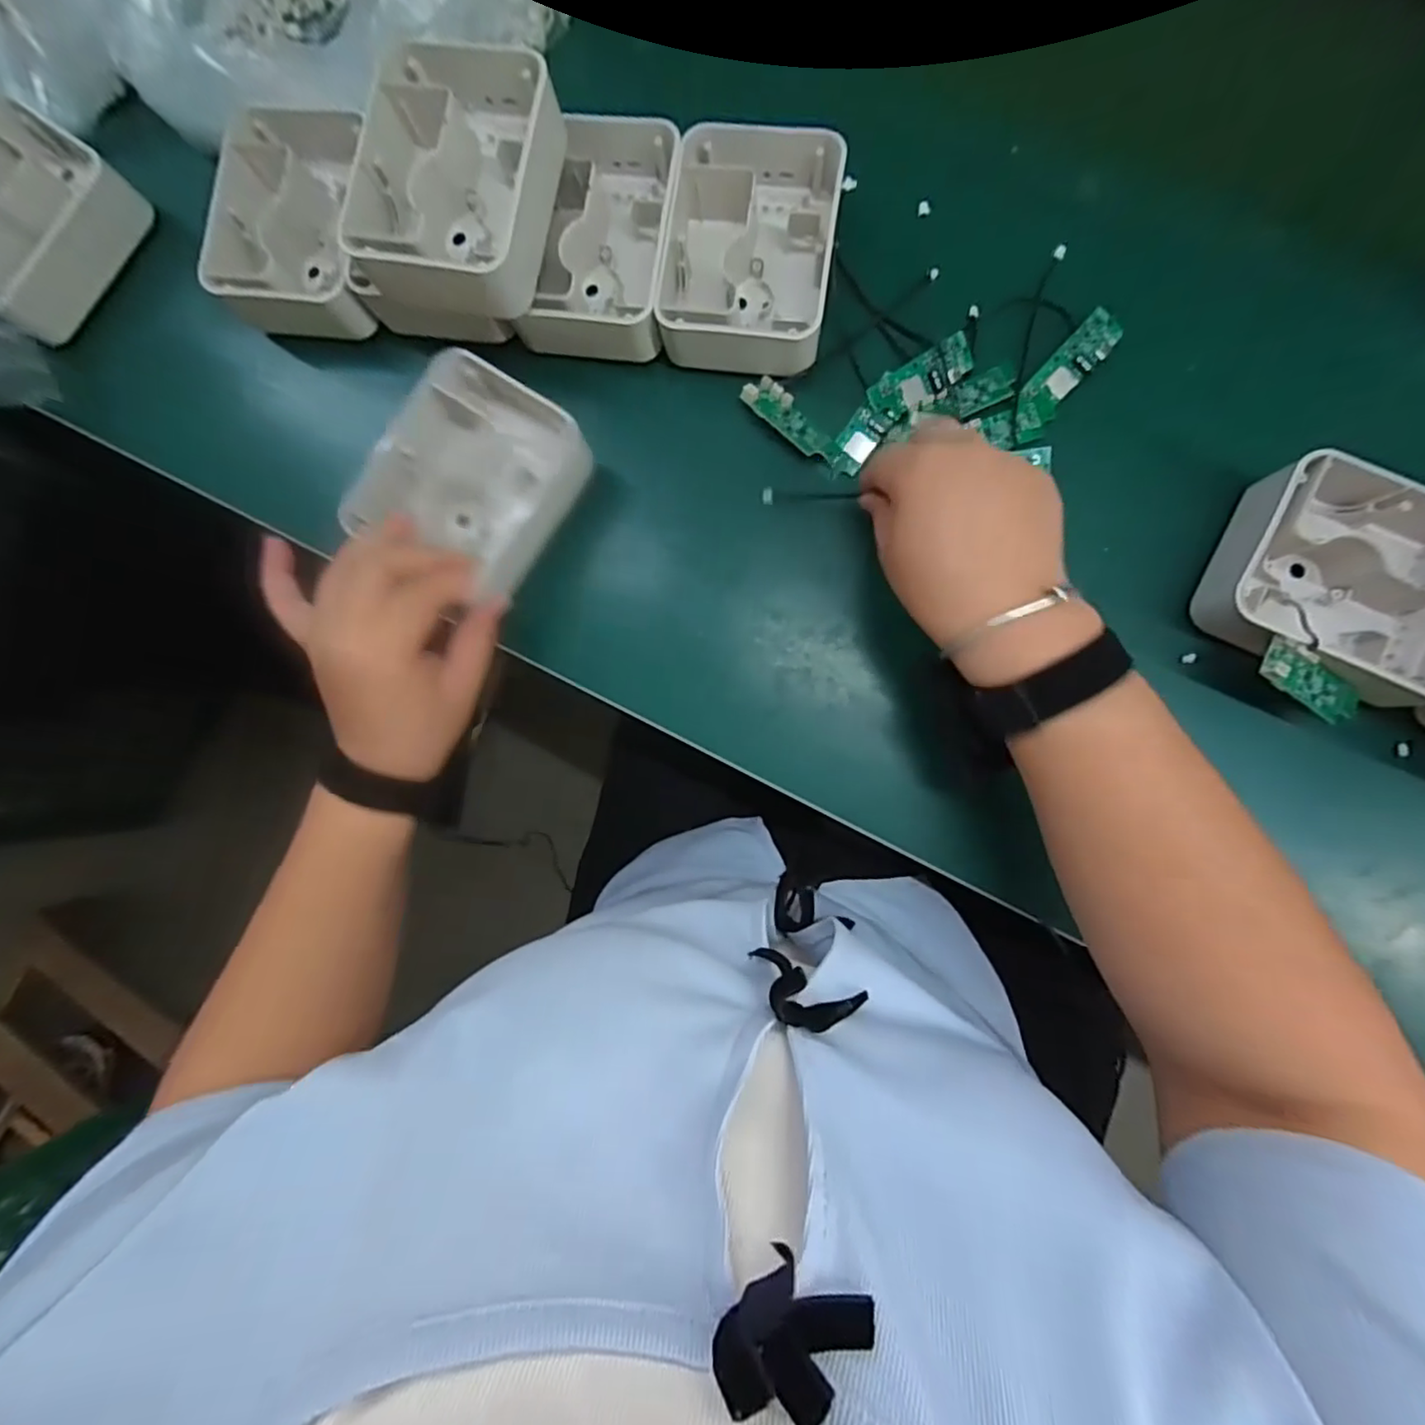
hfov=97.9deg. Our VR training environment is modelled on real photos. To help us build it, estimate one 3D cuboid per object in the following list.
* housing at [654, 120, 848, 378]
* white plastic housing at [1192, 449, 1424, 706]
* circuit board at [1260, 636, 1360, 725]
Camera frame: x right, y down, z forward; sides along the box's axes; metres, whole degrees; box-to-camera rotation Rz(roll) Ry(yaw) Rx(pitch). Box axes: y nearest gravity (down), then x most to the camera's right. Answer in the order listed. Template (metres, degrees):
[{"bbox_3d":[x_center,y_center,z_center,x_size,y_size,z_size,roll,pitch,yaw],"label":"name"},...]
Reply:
[{"bbox_3d":[0.024,-0.286,0.380,0.102,0.038,0.142,8,87,5],"label":"housing"},{"bbox_3d":[0.351,-0.073,0.340,0.128,0.043,0.108,23,88,6],"label":"white plastic housing"},{"bbox_3d":[0.326,-0.014,0.334,0.071,0.010,0.024,25,88,-16],"label":"circuit board"}]

